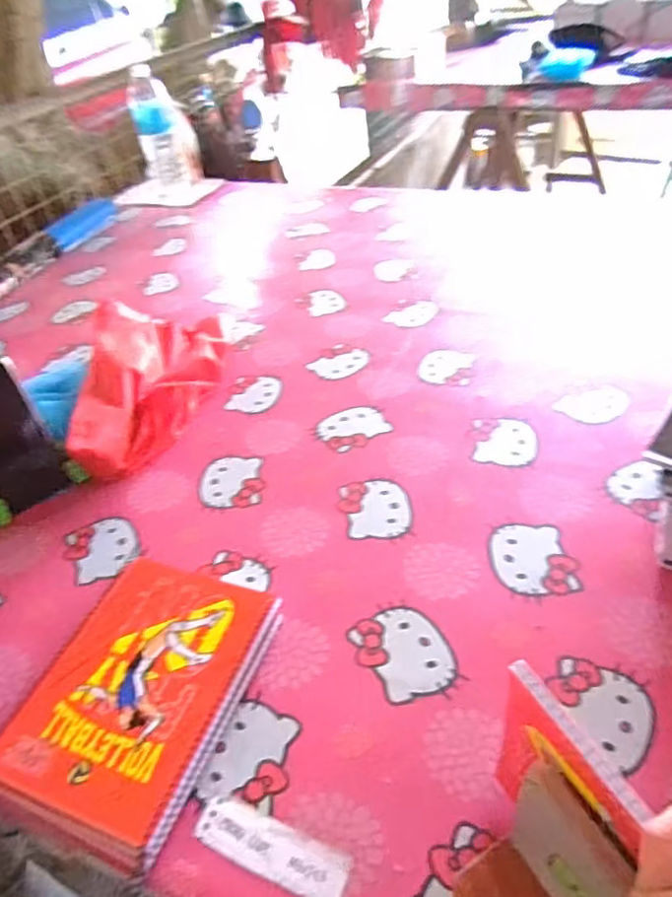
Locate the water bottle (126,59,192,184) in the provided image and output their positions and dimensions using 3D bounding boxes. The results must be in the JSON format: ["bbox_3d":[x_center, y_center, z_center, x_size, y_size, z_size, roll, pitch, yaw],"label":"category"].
[{"bbox_3d":[-0.392,-0.690,1.359,0.087,0.245,0.069,-15,41,-8],"label":"water bottle"}]

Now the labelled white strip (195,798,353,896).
[{"bbox_3d":[-0.043,0.265,0.406,0.106,0.004,0.034,12,45,21],"label":"labelled white strip"}]

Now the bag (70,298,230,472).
[{"bbox_3d":[-0.226,-0.095,0.790,0.168,0.074,0.316,-12,41,-5],"label":"bag"}]

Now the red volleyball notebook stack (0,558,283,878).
[{"bbox_3d":[-0.154,0.191,0.487,0.154,0.027,0.213,11,44,20],"label":"red volleyball notebook stack"}]

